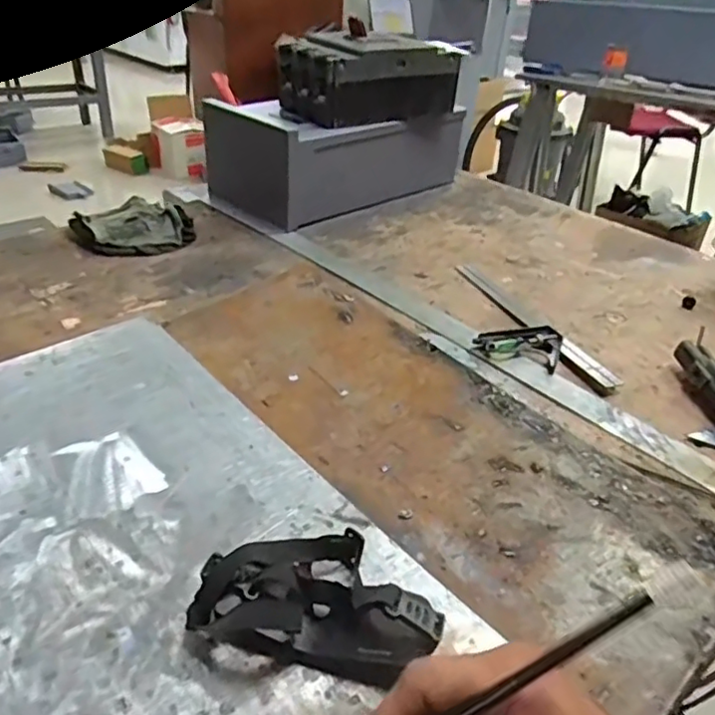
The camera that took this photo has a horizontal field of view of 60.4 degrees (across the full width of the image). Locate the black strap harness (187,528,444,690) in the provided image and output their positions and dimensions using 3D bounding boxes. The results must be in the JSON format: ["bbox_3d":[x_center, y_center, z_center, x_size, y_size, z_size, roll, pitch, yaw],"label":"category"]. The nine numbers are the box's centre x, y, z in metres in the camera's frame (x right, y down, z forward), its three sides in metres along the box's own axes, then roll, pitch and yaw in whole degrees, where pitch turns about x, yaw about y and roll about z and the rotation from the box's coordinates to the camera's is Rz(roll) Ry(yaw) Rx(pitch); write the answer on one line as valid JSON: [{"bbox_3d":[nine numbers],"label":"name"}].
[{"bbox_3d":[-0.021,0.142,0.374,0.141,0.038,0.083,10,33,10],"label":"black strap harness"}]

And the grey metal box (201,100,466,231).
[{"bbox_3d":[-0.033,-0.348,1.040,0.423,0.136,0.197,-23,41,-35],"label":"grey metal box"}]

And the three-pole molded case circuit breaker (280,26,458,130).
[{"bbox_3d":[0.019,-0.448,0.984,0.243,0.111,0.175,-25,42,-37],"label":"three-pole molded case circuit breaker"}]

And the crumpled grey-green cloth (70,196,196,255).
[{"bbox_3d":[-0.317,-0.190,0.873,0.156,0.023,0.161,-7,34,-17],"label":"crumpled grey-green cloth"}]

